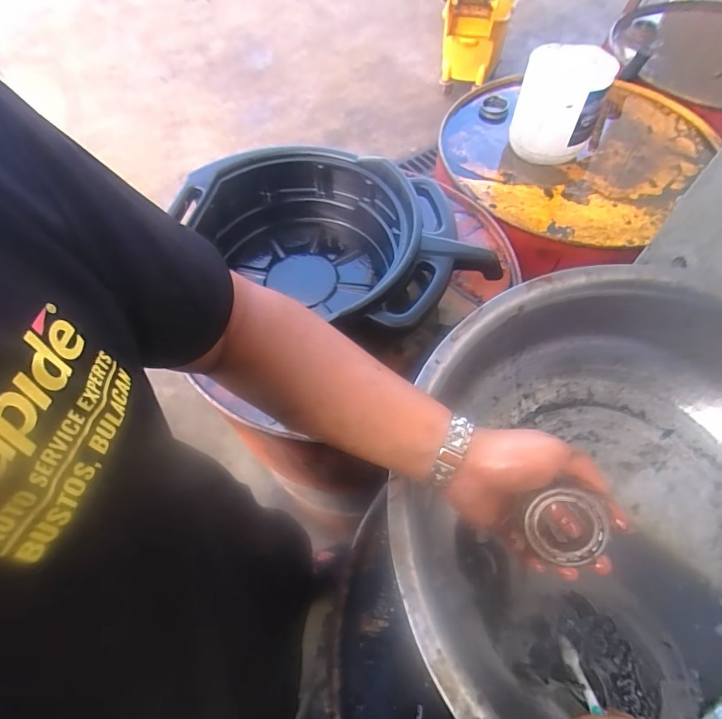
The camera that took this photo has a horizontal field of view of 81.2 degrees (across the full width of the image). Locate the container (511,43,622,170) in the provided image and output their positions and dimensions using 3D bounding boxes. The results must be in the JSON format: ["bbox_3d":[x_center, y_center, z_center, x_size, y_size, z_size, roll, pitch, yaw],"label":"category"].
[{"bbox_3d":[0.374,-0.478,0.810,0.147,0.165,0.128,17,63,12],"label":"container"}]

